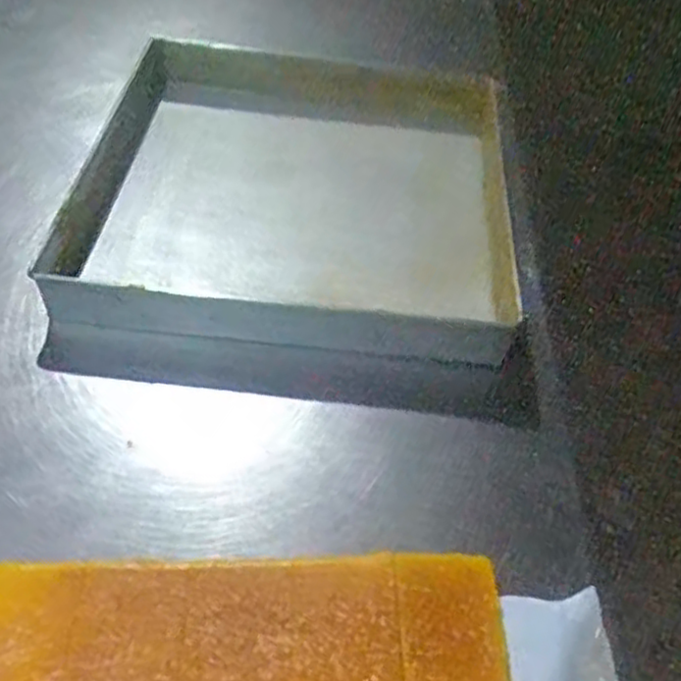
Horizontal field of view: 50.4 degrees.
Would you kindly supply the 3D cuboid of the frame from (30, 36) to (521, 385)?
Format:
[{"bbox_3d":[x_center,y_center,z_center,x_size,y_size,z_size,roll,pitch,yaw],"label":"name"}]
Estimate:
[{"bbox_3d":[-0.053,-0.148,0.811,0.429,0.093,0.469,4,47,-2],"label":"frame"}]

